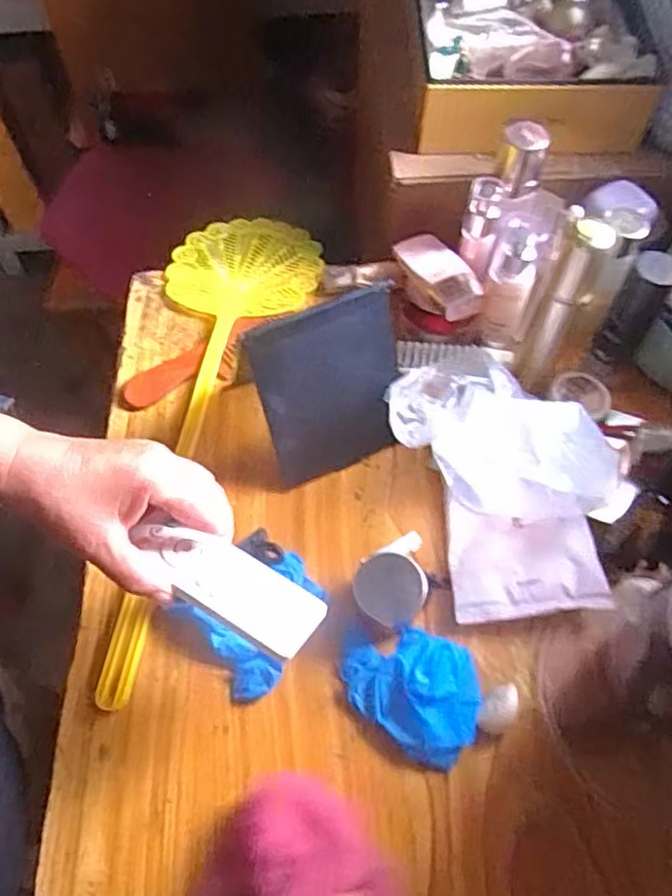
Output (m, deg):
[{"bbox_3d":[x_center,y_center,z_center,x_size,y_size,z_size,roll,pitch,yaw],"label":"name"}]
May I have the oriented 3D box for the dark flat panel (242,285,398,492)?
[{"bbox_3d":[-0.003,-0.043,0.492,0.108,0.143,0.010,-21,38,-11],"label":"dark flat panel"}]

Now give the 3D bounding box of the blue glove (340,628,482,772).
[{"bbox_3d":[0.053,0.158,0.437,0.092,0.026,0.069,33,65,19],"label":"blue glove"}]

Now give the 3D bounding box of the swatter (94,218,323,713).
[{"bbox_3d":[-0.121,-0.032,0.558,0.141,0.024,0.473,10,61,6],"label":"swatter"}]

